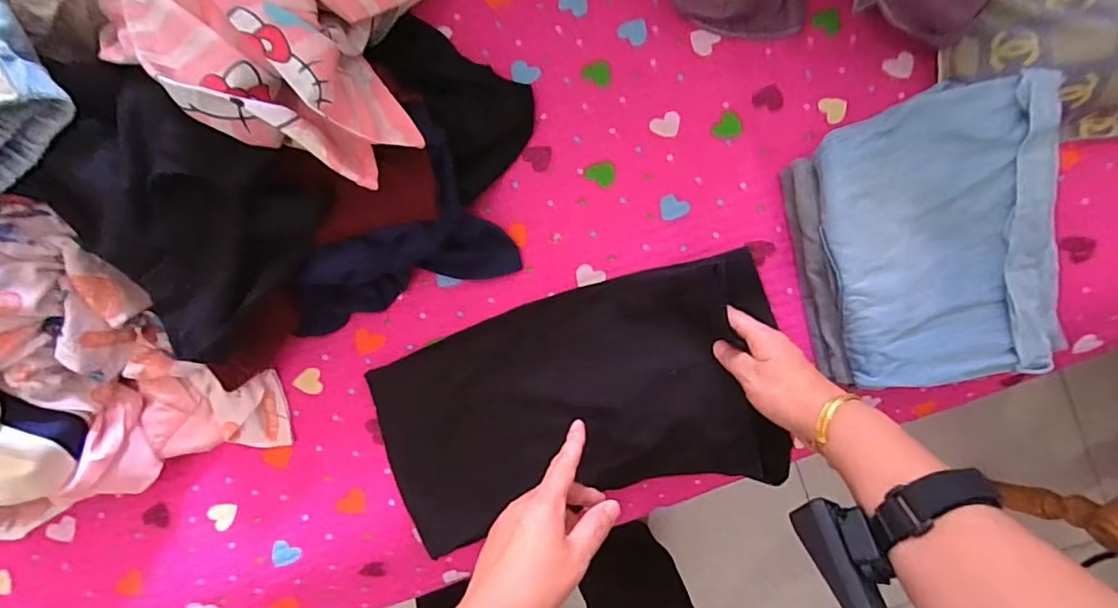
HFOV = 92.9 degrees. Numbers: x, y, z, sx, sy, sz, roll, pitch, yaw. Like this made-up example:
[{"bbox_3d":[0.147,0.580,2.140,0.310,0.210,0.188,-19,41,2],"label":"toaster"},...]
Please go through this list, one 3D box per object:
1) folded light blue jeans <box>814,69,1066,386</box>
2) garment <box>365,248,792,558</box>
[{"bbox_3d":[0.361,-0.067,0.503,0.196,0.041,0.272,-7,91,1],"label":"folded light blue jeans"},{"bbox_3d":[0.004,0.101,0.516,0.392,0.114,0.215,-20,91,1],"label":"garment"}]

